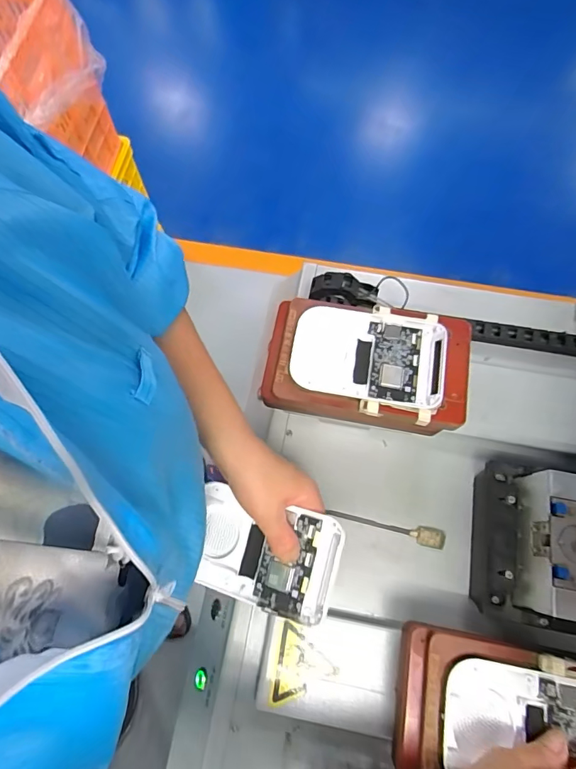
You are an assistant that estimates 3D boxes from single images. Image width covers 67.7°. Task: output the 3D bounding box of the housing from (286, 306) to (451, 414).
[{"bbox_3d":[0.087,-0.031,0.464,0.160,0.015,0.100,11,71,4],"label":"housing"}]

